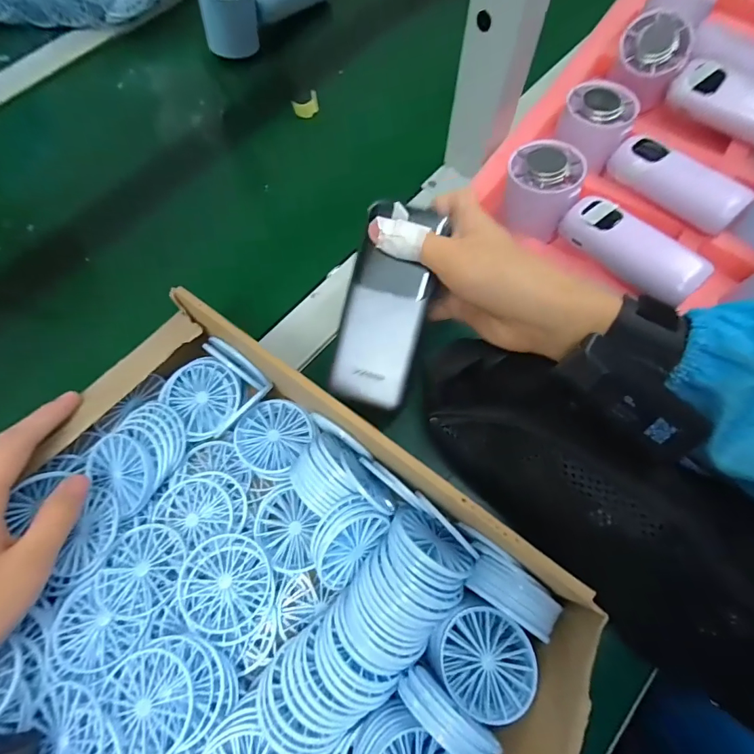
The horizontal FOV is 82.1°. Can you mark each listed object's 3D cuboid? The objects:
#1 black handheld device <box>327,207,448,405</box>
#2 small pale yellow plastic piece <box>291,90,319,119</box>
[{"bbox_3d":[0.004,-0.043,0.273,0.049,0.015,0.123,13,95,5],"label":"black handheld device"},{"bbox_3d":[-0.070,-0.273,0.436,0.027,0.015,0.015,-30,72,-11],"label":"small pale yellow plastic piece"}]

